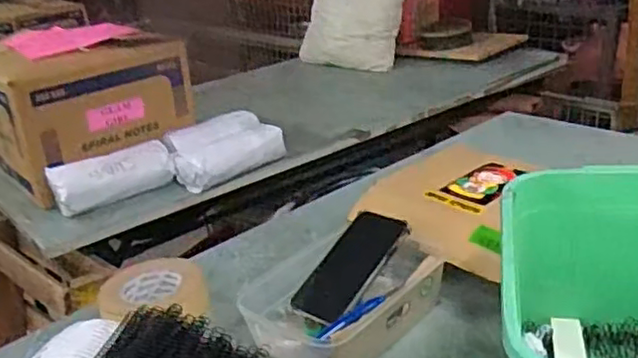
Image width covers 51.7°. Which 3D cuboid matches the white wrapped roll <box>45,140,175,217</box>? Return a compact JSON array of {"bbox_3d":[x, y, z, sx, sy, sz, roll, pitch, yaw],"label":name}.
[{"bbox_3d":[-0.470,-0.008,1.505,0.266,0.083,0.138,-20,27,-28],"label":"white wrapped roll"}]

